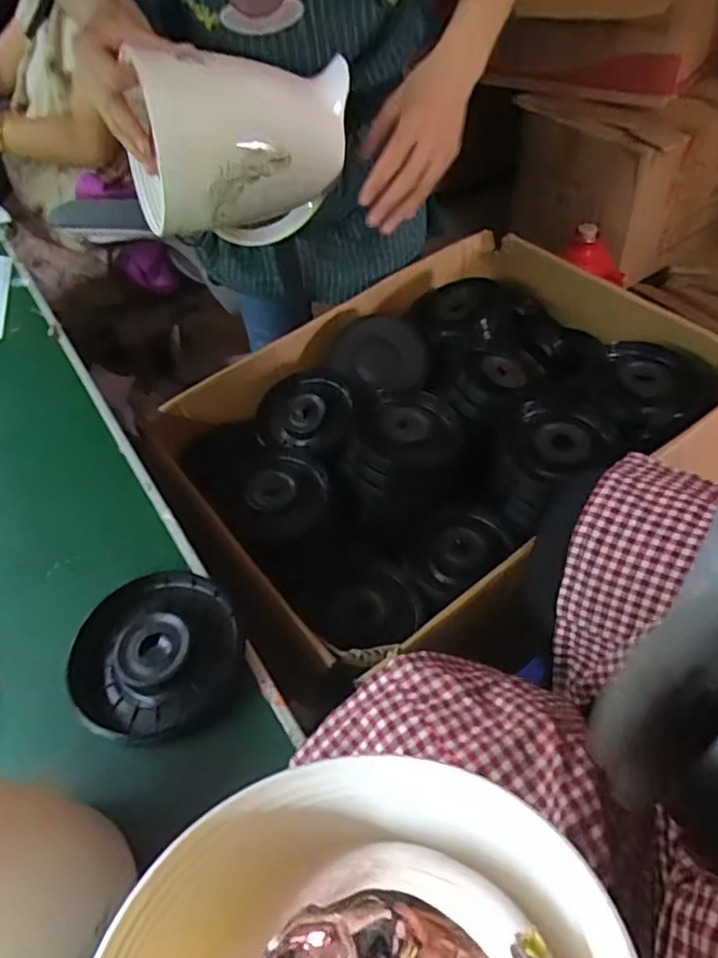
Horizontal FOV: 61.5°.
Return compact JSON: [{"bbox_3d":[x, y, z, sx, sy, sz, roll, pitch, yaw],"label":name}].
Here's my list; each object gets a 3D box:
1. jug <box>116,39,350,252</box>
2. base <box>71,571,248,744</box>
[{"bbox_3d":[-0.113,-0.321,0.590,0.201,0.175,0.120,-28,55,-17],"label":"jug"},{"bbox_3d":[-0.170,0.145,0.502,0.140,0.035,0.138,-2,52,3],"label":"base"}]

